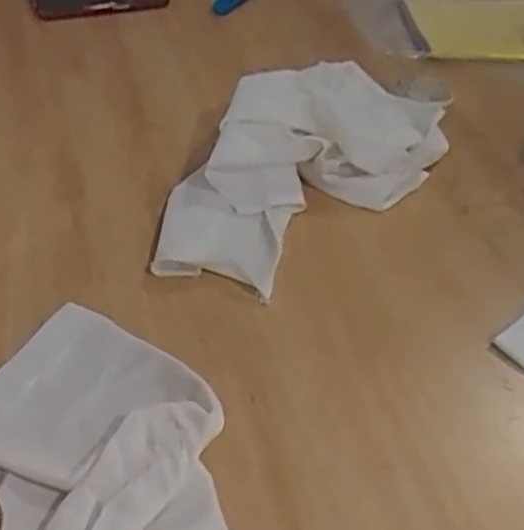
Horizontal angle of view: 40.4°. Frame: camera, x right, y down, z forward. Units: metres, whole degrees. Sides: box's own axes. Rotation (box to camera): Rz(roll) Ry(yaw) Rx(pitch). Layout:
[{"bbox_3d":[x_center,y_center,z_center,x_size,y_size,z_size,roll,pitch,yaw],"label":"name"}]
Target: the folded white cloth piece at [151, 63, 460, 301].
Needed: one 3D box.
[{"bbox_3d":[0.037,-0.096,0.643,0.163,0.076,0.323,31,50,23],"label":"folded white cloth piece"}]

